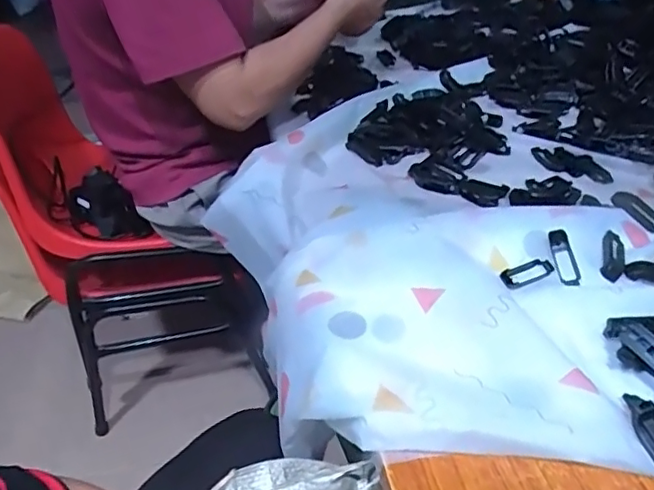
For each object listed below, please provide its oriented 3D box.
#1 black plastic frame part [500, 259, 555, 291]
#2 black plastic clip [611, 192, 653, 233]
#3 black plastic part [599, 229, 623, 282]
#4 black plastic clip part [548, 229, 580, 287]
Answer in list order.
[{"bbox_3d":[0.180,0.025,0.515,0.056,0.004,0.020,-18,64,-21],"label":"black plastic frame part"},{"bbox_3d":[0.300,-0.032,0.559,0.019,0.014,0.054,-25,56,-20],"label":"black plastic clip"},{"bbox_3d":[0.261,0.009,0.527,0.019,0.007,0.062,11,43,21],"label":"black plastic part"},{"bbox_3d":[0.214,0.013,0.519,0.018,0.008,0.060,-4,55,4],"label":"black plastic clip part"}]

